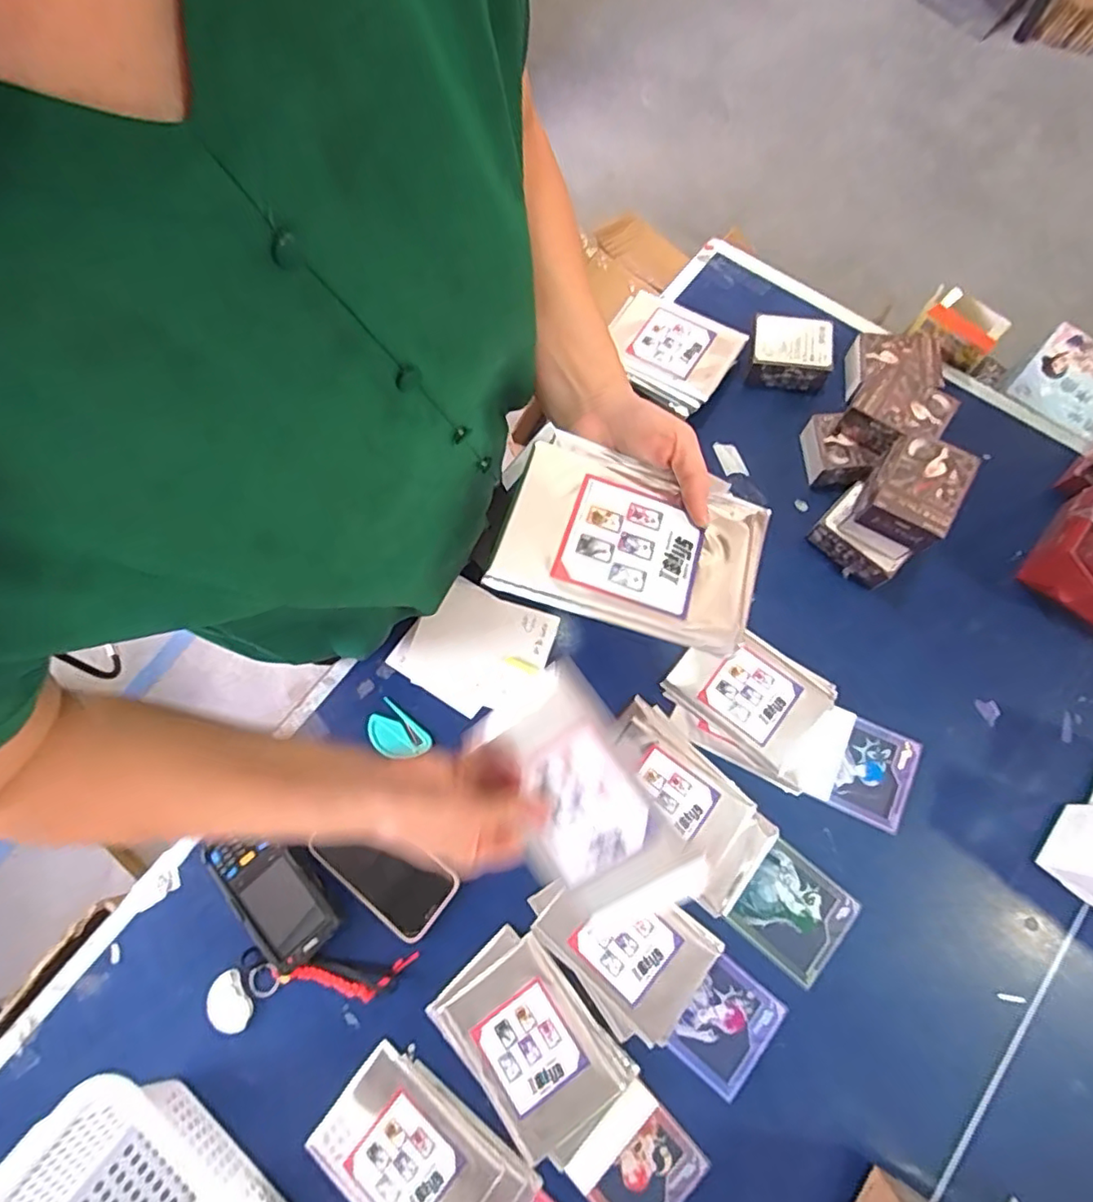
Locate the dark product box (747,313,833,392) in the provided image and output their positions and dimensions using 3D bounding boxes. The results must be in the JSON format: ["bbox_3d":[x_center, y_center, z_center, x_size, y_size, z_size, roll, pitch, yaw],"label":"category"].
[{"bbox_3d":[0.295,-0.303,0.738,0.093,0.051,0.074,7,76,2],"label":"dark product box"}]

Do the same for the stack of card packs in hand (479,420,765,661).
[{"bbox_3d":[0.051,-0.036,0.372,0.158,0.037,0.117,13,75,6],"label":"stack of card packs in hand"}]

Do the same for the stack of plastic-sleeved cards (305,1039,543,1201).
[{"bbox_3d":[-0.113,0.508,0.536,0.184,0.010,0.117,36,81,13],"label":"stack of plastic-sleeved cards"}]

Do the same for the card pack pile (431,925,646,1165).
[{"bbox_3d":[-0.015,0.414,0.558,0.120,0.013,0.174,-40,75,-6],"label":"card pack pile"}]

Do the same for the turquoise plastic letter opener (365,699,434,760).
[{"bbox_3d":[-0.162,0.145,0.646,0.071,0.007,0.045,40,79,12],"label":"turquoise plastic letter opener"}]

